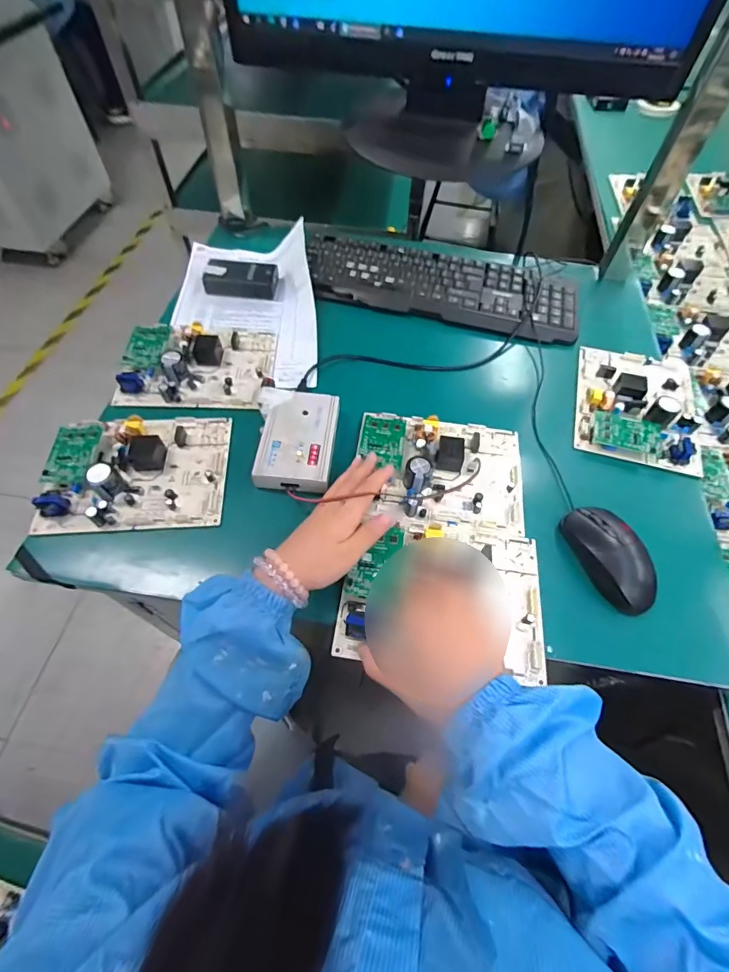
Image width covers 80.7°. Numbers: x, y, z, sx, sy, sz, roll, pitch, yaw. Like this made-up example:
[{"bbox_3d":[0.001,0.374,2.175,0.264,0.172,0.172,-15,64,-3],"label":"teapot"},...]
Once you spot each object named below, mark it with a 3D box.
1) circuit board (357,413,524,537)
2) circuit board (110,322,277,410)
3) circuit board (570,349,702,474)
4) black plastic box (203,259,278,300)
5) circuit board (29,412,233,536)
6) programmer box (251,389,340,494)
[{"bbox_3d":[0.085,-0.025,0.479,0.182,0.033,0.139,9,61,2],"label":"circuit board"},{"bbox_3d":[-0.212,-0.163,0.553,0.184,0.034,0.137,2,59,0],"label":"circuit board"},{"bbox_3d":[0.352,-0.107,0.550,0.150,0.038,0.189,18,60,9],"label":"circuit board"},{"bbox_3d":[-0.185,-0.312,0.645,0.102,0.034,0.049,-1,59,-2],"label":"black plastic box"},{"bbox_3d":[-0.247,-0.022,0.467,0.183,0.033,0.138,-4,59,-4],"label":"circuit board"},{"bbox_3d":[-0.074,-0.053,0.491,0.080,0.021,0.125,5,59,2],"label":"programmer box"}]

